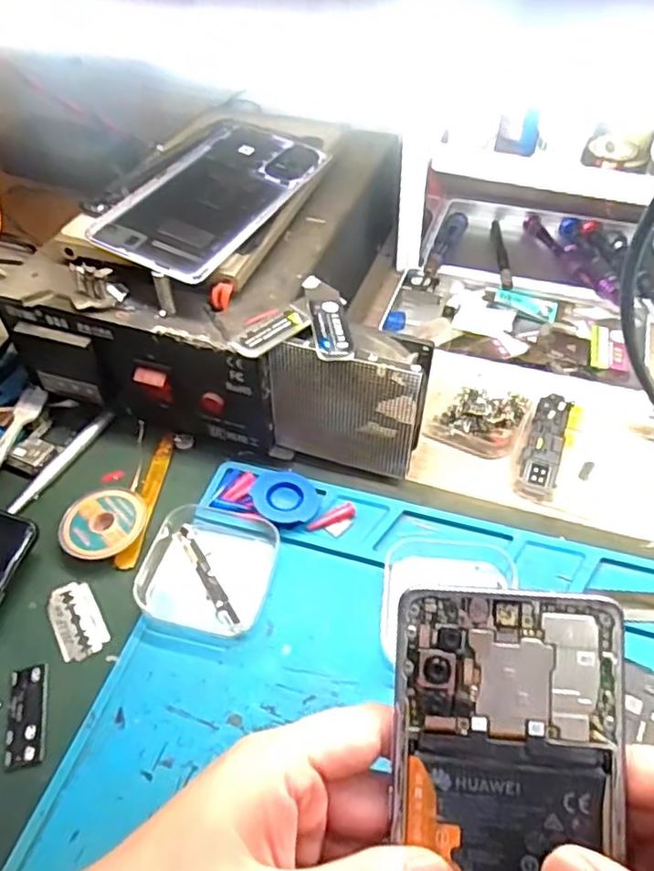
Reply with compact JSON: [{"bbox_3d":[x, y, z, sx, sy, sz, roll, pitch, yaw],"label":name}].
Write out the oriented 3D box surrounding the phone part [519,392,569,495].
[{"bbox_3d":[0.127,0.004,0.374,0.021,0.004,0.063,14,66,14],"label":"phone part"}]

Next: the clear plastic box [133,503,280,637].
[{"bbox_3d":[-0.060,0.066,0.329,0.063,0.010,0.067,10,51,11],"label":"clear plastic box"}]

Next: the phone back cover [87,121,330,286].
[{"bbox_3d":[-0.062,-0.138,0.366,0.073,0.004,0.151,23,53,10],"label":"phone back cover"}]

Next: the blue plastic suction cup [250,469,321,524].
[{"bbox_3d":[-0.022,0.035,0.350,0.035,0.010,0.033,-1,49,1],"label":"blue plastic suction cup"}]

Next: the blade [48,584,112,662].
[{"bbox_3d":[-0.124,0.092,0.319,0.024,0.004,0.041,-20,52,-29],"label":"blade"}]

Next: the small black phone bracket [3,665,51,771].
[{"bbox_3d":[-0.134,0.124,0.287,0.017,0.004,0.043,-12,50,-8],"label":"small black phone bracket"}]

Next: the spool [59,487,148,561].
[{"bbox_3d":[-0.121,0.048,0.346,0.042,0.011,0.044,-1,49,1],"label":"spool"}]

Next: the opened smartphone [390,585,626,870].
[{"bbox_3d":[0.058,0.131,0.206,0.071,0.004,0.157,3,83,5],"label":"opened smartphone"}]

